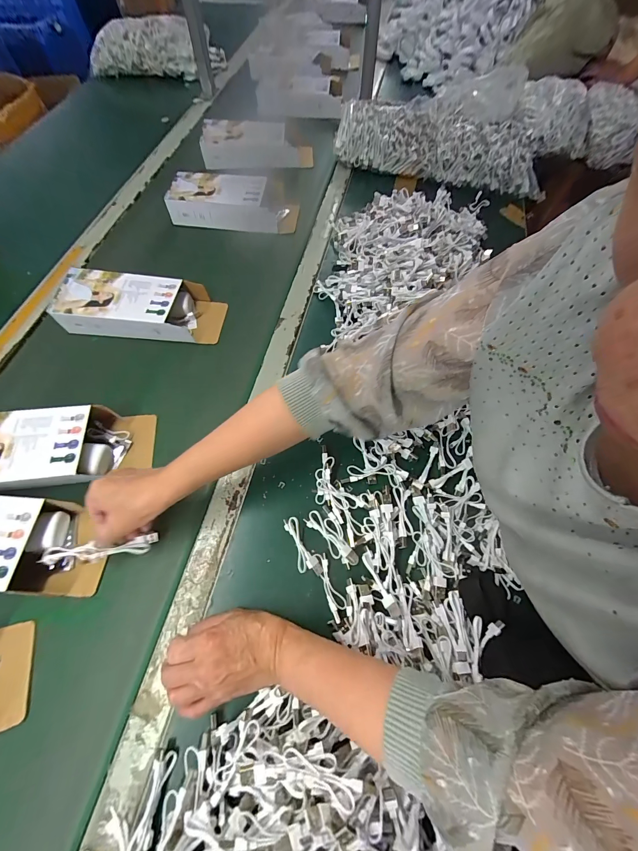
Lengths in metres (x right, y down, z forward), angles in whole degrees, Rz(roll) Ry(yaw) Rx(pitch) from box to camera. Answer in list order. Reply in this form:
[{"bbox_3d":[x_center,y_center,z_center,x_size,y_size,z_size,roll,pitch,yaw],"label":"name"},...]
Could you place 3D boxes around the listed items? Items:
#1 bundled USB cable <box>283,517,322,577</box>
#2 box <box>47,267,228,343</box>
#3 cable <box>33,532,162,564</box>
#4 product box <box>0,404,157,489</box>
[{"bbox_3d":[-0.021,0.149,0.393,0.026,0.018,0.074,-19,71,-15],"label":"bundled USB cable"},{"bbox_3d":[-0.296,-0.196,0.540,0.258,0.062,0.109,3,65,-2],"label":"box"},{"bbox_3d":[-0.256,0.145,0.373,0.121,0.023,0.024,-4,63,-9],"label":"cable"},{"bbox_3d":[-0.364,0.034,0.429,0.250,0.056,0.105,-4,68,-9],"label":"product box"}]

